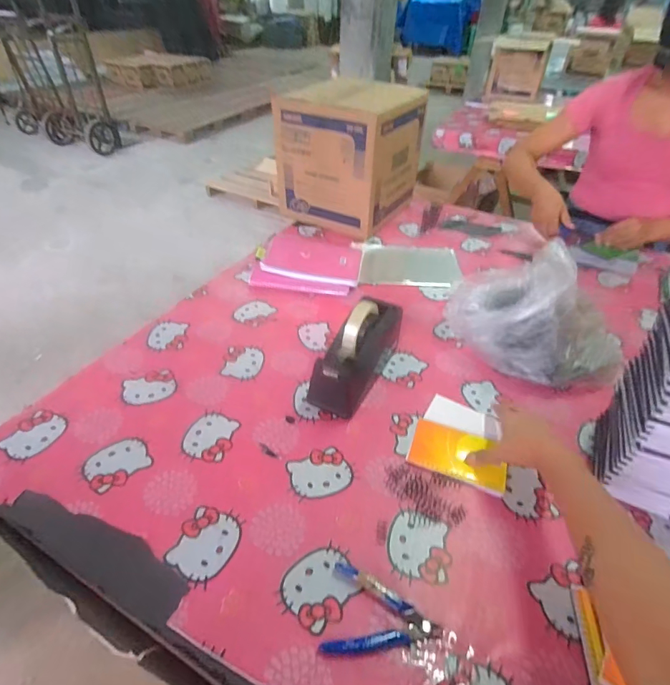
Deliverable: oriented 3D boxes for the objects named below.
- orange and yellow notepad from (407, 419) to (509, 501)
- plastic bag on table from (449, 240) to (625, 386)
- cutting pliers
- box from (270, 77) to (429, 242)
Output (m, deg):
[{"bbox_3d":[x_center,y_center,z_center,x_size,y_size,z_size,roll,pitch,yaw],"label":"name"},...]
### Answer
[{"bbox_3d":[0.178,0.159,0.599,0.134,0.009,0.084,16,46,18],"label":"orange and yellow notepad"},{"bbox_3d":[0.340,-0.067,0.727,0.218,0.179,0.272,-11,43,-15],"label":"plastic bag on table"},{"bbox_3d":[0.051,0.287,0.433,0.114,0.016,0.079,10,42,7],"label":"cutting pliers"},{"bbox_3d":[0.037,-0.497,1.114,0.296,0.291,0.275,26,46,26],"label":"box"}]

